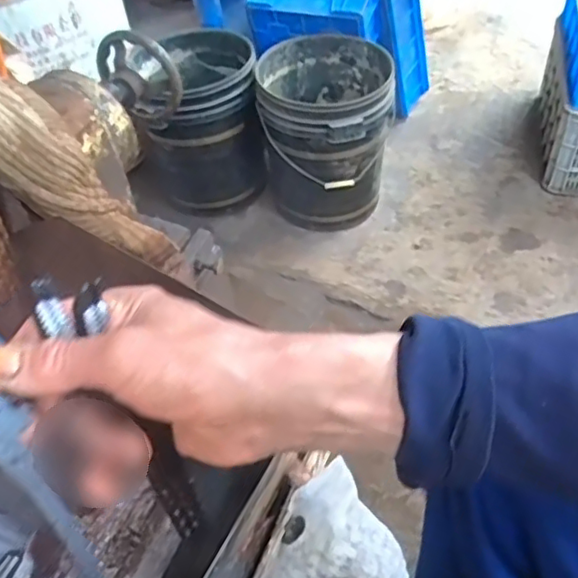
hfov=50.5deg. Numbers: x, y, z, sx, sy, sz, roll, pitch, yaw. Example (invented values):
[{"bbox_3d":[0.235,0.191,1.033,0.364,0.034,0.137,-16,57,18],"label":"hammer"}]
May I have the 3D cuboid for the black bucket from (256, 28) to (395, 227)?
[{"bbox_3d":[0.106,-0.419,1.729,0.352,0.416,0.391,-2,49,4],"label":"black bucket"}]

